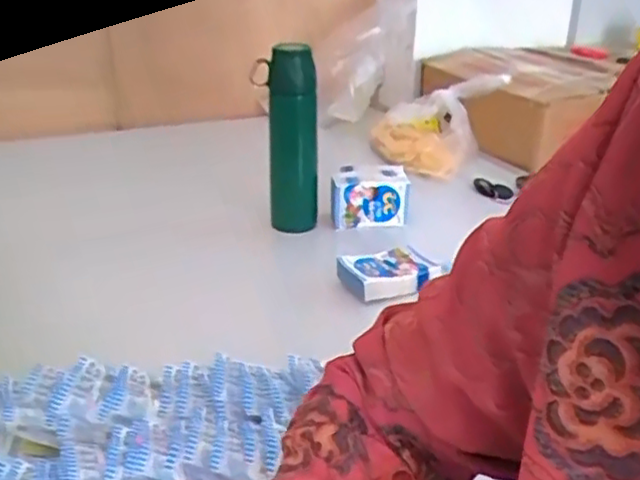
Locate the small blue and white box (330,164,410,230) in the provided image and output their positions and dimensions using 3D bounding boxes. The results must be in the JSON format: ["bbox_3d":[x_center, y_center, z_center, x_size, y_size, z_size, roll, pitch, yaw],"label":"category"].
[{"bbox_3d":[0.074,-0.067,1.029,0.111,0.082,0.067,1,25,0],"label":"small blue and white box"}]

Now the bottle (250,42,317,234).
[{"bbox_3d":[-0.046,-0.147,1.005,0.084,0.272,0.064,1,25,1],"label":"bottle"}]

